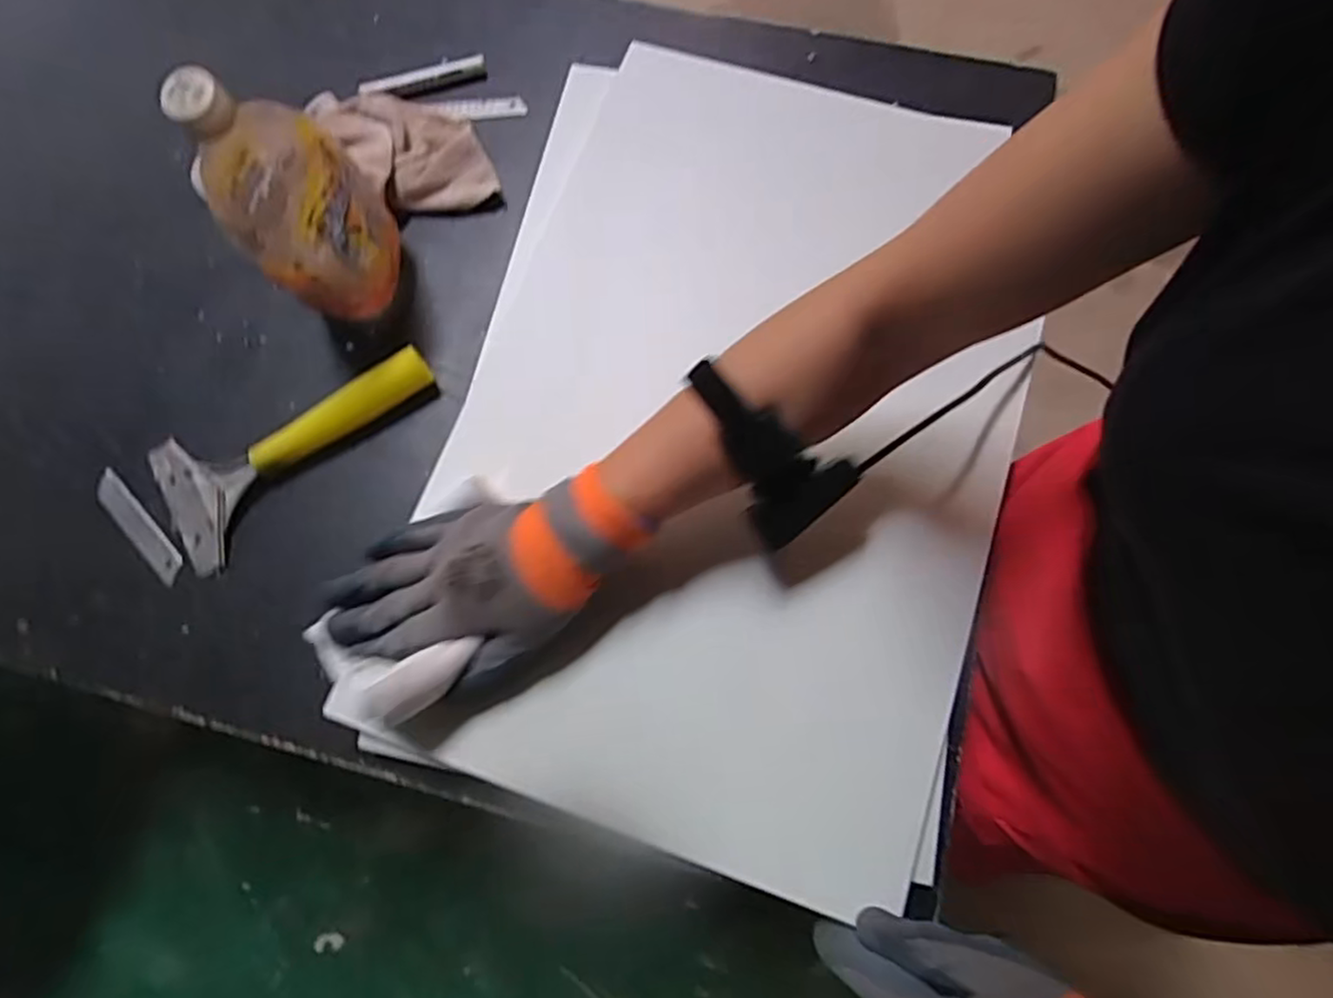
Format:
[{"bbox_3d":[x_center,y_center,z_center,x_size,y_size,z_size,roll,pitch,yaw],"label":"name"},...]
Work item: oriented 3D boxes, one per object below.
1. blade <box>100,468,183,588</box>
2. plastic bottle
[{"bbox_3d":[-0.386,0.019,0.501,0.102,0.005,0.024,43,79,11],"label":"blade"},{"bbox_3d":[-0.241,-0.200,0.449,0.090,0.179,0.088,-29,76,-7],"label":"plastic bottle"}]

